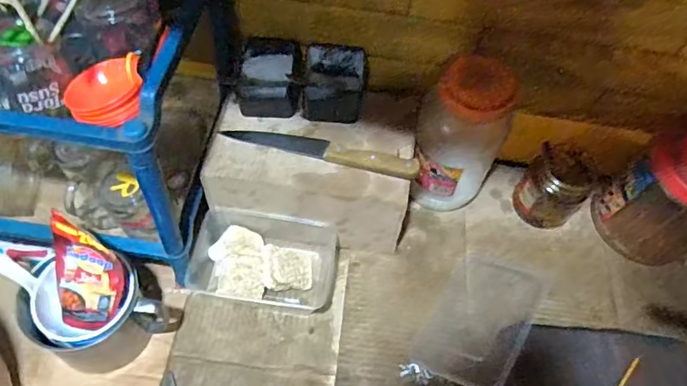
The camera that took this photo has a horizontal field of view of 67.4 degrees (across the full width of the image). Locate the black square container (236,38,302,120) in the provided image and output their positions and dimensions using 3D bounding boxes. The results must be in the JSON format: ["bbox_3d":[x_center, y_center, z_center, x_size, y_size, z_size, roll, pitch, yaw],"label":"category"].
[{"bbox_3d":[-0.100,-0.153,0.681,0.086,0.061,0.080,1,57,-4],"label":"black square container"}]

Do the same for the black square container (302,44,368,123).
[{"bbox_3d":[-0.012,-0.139,0.679,0.088,0.073,0.079,2,57,-4],"label":"black square container"}]

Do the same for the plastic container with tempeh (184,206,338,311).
[{"bbox_3d":[-0.102,0.086,0.677,0.186,0.055,0.120,5,57,-2],"label":"plastic container with tempeh"}]

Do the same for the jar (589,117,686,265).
[{"bbox_3d":[0.446,0.008,0.699,0.118,0.175,0.138,-25,62,-20],"label":"jar"}]

